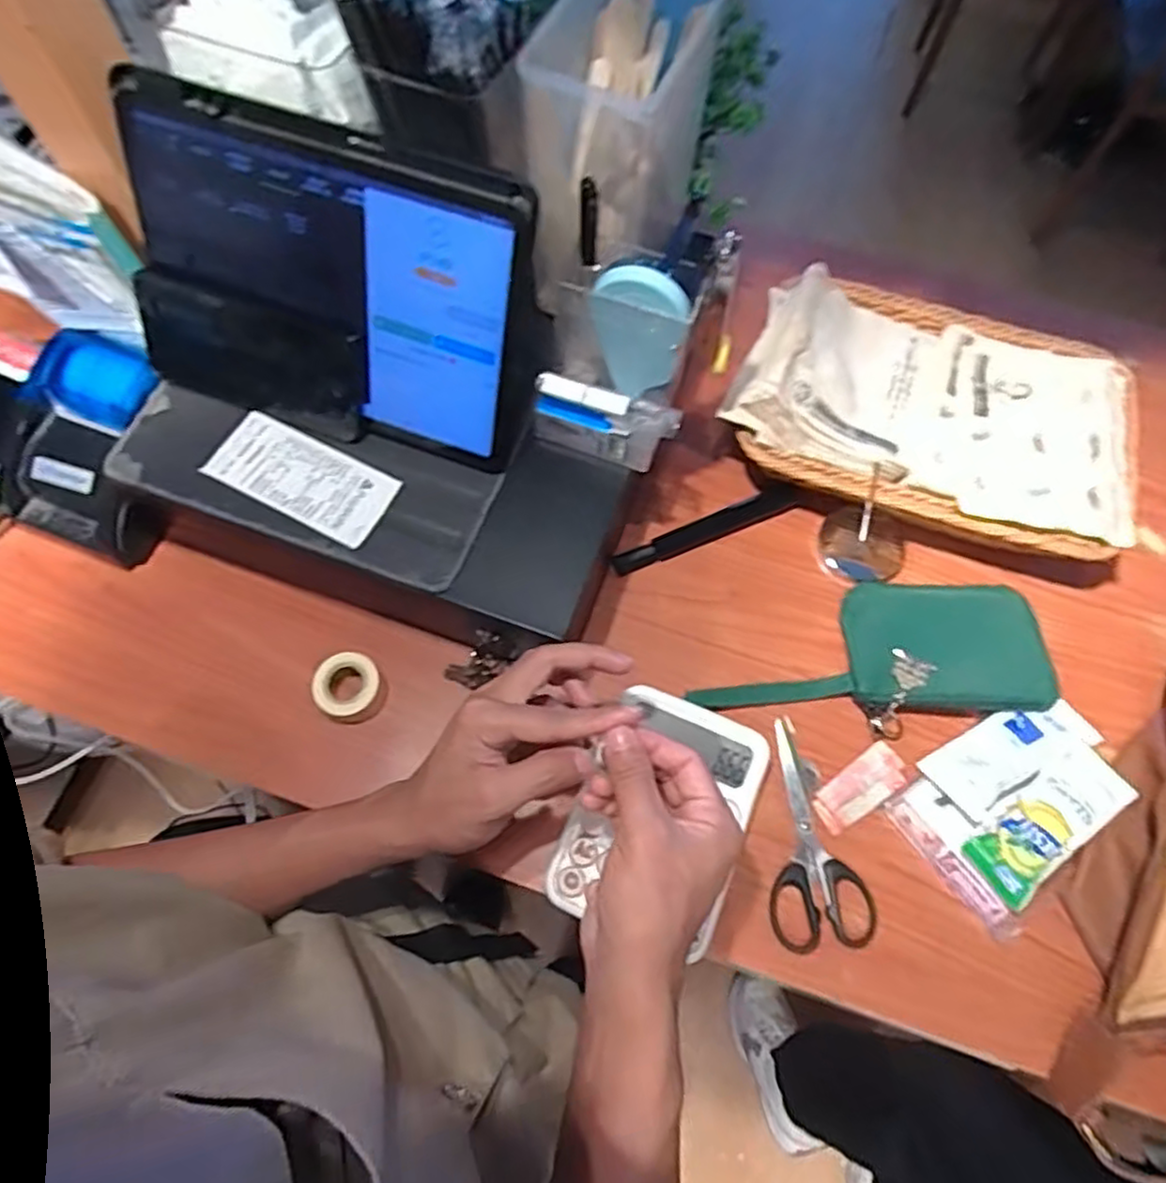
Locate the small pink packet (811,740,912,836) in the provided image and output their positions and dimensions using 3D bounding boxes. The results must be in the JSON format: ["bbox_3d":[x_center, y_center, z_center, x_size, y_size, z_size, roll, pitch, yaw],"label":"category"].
[{"bbox_3d":[0.193,0.138,0.496,0.071,0.006,0.032,-33,72,-14],"label":"small pink packet"}]

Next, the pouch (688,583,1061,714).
[{"bbox_3d":[0.206,0.042,0.524,0.249,0.036,0.106,1,67,-1],"label":"pouch"}]

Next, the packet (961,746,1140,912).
[{"bbox_3d":[0.308,0.151,0.473,0.111,0.022,0.049,-33,72,-14],"label":"packet"}]

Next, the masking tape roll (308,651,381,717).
[{"bbox_3d":[-0.167,0.067,0.508,0.044,0.023,0.045,1,67,-1],"label":"masking tape roll"}]

